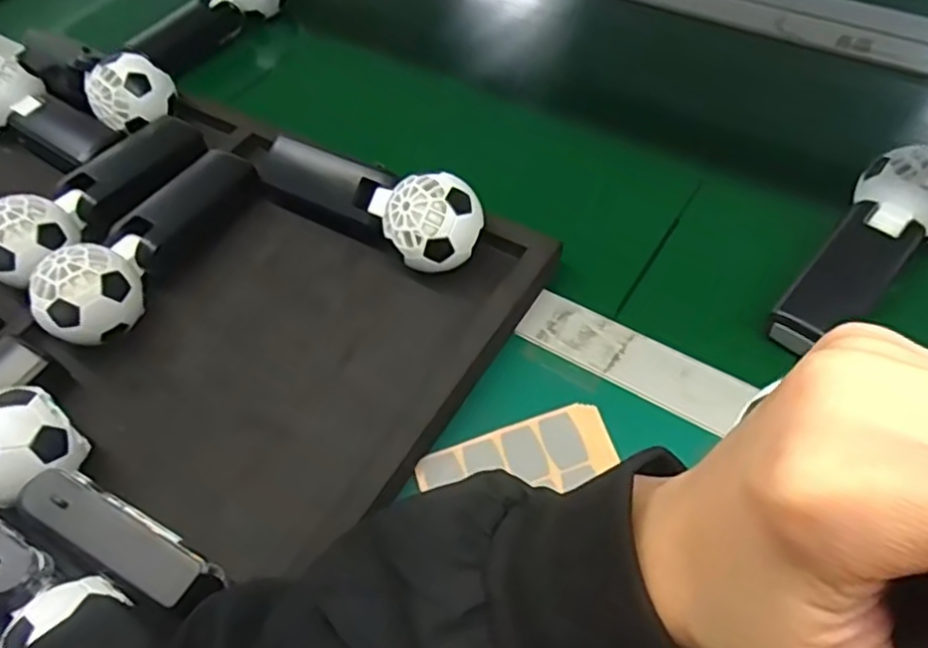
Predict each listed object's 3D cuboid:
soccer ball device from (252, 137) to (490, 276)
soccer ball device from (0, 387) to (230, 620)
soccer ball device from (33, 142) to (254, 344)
[{"bbox_3d":[-0.069,-0.090,0.454,0.173,0.052,0.060,29,64,23],"label":"soccer ball device"},{"bbox_3d":[-0.193,0.096,0.349,0.166,0.053,0.058,27,62,22],"label":"soccer ball device"},{"bbox_3d":[-0.215,-0.063,0.465,0.056,0.056,0.181,23,62,21],"label":"soccer ball device"}]

